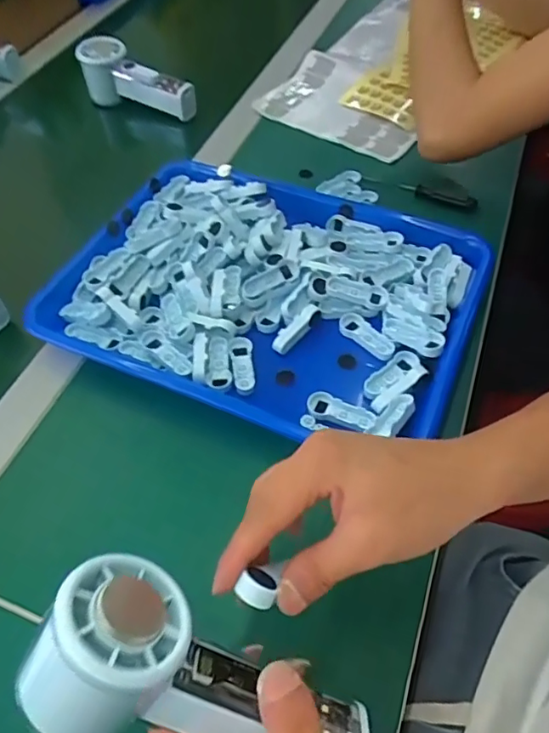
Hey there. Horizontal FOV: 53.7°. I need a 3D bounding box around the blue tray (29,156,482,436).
[{"bbox_3d":[-0.007,-0.063,0.454,0.329,0.039,0.240,19,57,17],"label":"blue tray"}]

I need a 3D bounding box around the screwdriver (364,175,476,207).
[{"bbox_3d":[0.144,-0.176,0.543,0.114,0.010,0.013,19,57,17],"label":"screwdriver"}]

